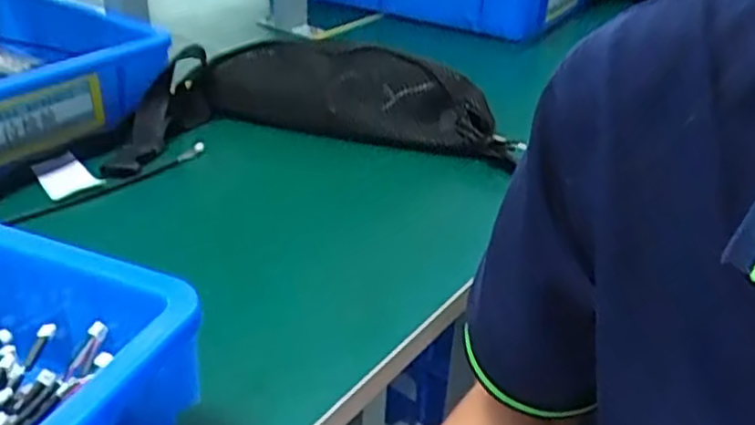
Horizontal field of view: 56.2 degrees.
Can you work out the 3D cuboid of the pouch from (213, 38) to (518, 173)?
[{"bbox_3d":[-0.024,-0.112,0.644,0.288,0.063,0.081,13,33,16],"label":"pouch"}]

